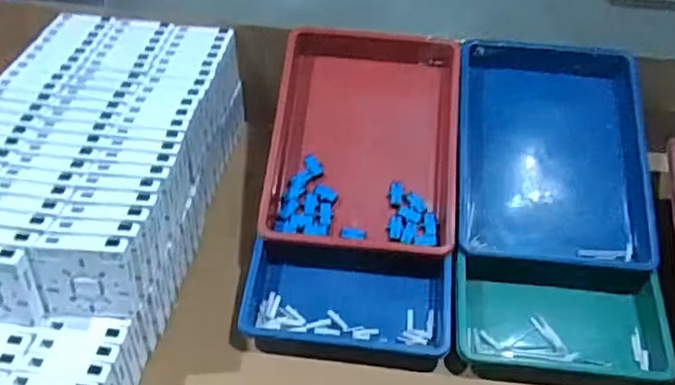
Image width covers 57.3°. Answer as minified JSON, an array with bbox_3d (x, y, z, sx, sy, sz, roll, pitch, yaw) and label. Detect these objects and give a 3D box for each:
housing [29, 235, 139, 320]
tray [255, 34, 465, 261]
[{"bbox_3d":[-0.250,0.088,0.616,0.090,0.092,0.016,2,28,-4],"label":"housing"},{"bbox_3d":[0.037,-0.071,0.837,0.237,0.066,0.304,5,72,3],"label":"tray"}]

